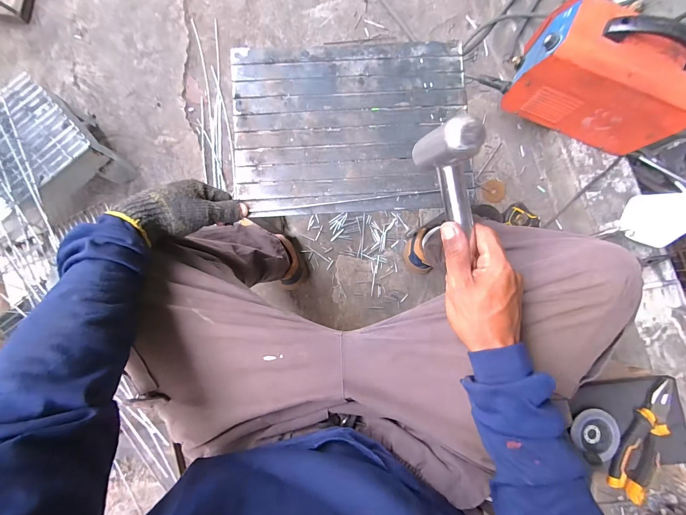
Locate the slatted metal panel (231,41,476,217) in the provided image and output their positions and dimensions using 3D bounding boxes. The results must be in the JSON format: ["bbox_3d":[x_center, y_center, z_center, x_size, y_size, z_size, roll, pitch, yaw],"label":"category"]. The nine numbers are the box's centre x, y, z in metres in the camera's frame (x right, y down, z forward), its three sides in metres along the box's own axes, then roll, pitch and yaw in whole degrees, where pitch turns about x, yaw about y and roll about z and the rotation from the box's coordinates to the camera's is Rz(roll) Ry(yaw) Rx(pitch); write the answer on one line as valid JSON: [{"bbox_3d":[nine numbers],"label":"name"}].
[{"bbox_3d":[0.013,-0.193,0.441,0.339,0.009,0.247,-3,87,0],"label":"slatted metal panel"}]

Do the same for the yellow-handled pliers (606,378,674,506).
[{"bbox_3d":[0.489,0.291,0.484,0.055,0.022,0.193,29,87,0],"label":"yellow-handled pliers"}]

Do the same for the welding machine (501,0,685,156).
[{"bbox_3d":[0.556,-0.376,0.628,0.329,0.224,0.146,29,87,0],"label":"welding machine"}]

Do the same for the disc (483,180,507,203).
[{"bbox_3d":[0.425,-0.185,0.840,0.064,0.011,0.064,0,88,2],"label":"disc"}]

